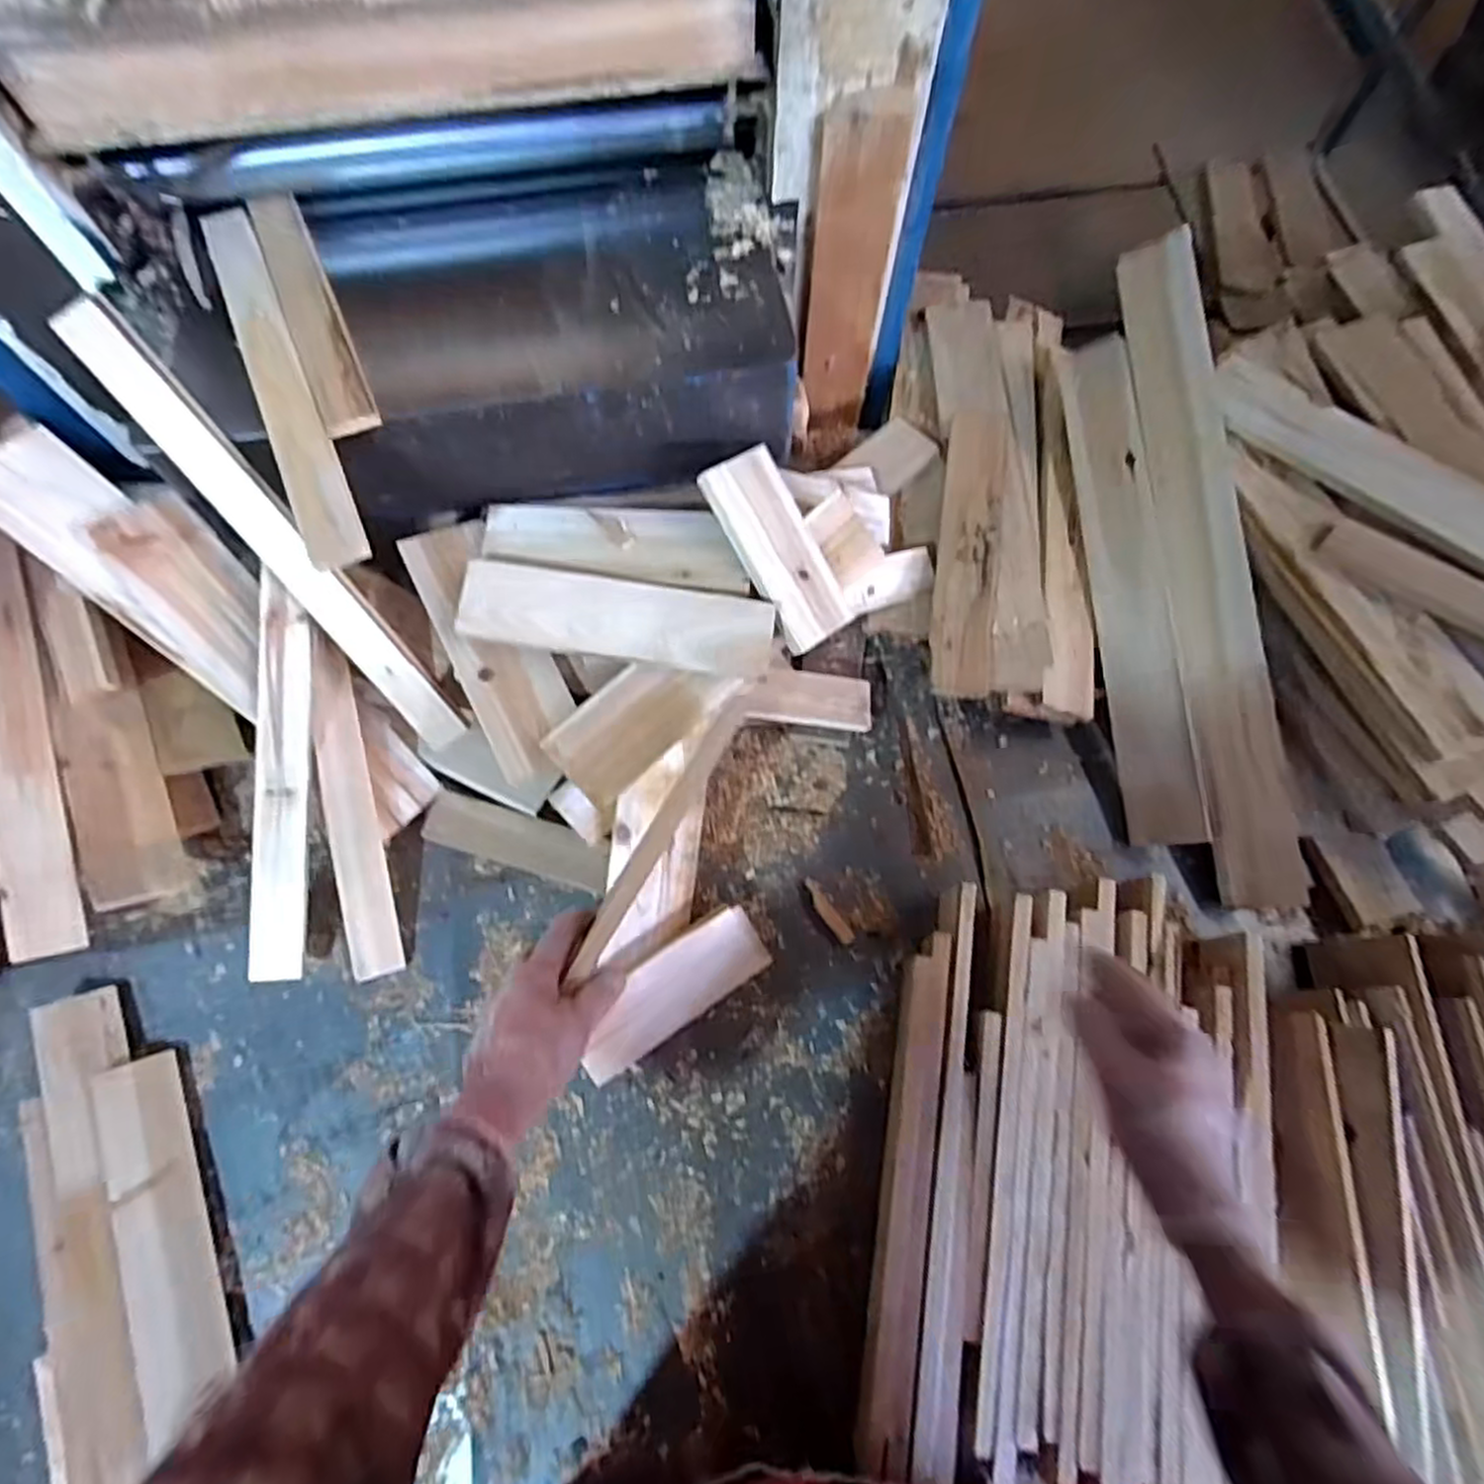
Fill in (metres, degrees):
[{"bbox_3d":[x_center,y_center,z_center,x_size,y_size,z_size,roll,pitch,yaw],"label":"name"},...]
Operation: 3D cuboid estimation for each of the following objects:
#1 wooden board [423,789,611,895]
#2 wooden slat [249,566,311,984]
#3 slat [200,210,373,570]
[{"bbox_3d":[-0.214,0.096,0.731,0.182,0.014,0.050,17,70,5],"label":"wooden board"},{"bbox_3d":[-0.397,0.036,0.648,0.039,0.018,0.336,3,93,0],"label":"wooden slat"},{"bbox_3d":[-0.363,-0.288,0.595,0.041,0.016,0.368,-23,72,-9],"label":"slat"}]

